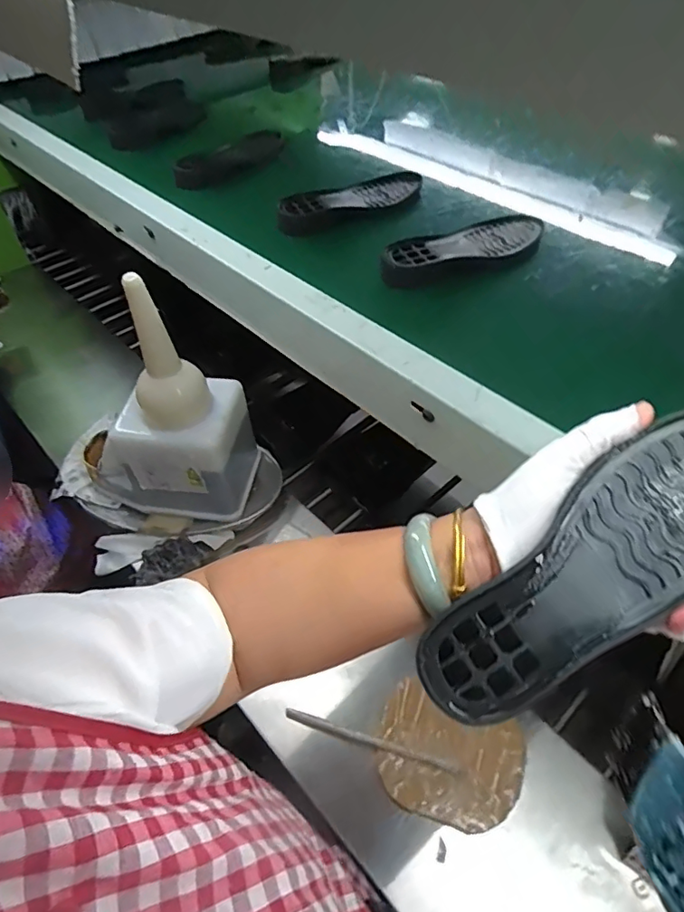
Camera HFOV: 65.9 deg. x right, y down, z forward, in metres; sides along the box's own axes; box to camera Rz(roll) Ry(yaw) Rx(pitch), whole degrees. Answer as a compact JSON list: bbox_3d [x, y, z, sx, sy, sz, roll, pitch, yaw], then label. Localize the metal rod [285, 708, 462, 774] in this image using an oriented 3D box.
[{"bbox_3d":[0.030,0.314,0.585,0.198,0.011,0.011,13,52,14],"label":"metal rod"}]

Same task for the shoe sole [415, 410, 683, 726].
[{"bbox_3d":[0.136,0.064,0.289,0.212,0.028,0.070,-41,74,0],"label":"shoe sole"}]

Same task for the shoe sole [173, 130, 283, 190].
[{"bbox_3d":[-0.172,-0.474,0.842,0.035,0.051,0.206,36,60,28],"label":"shoe sole"}]

